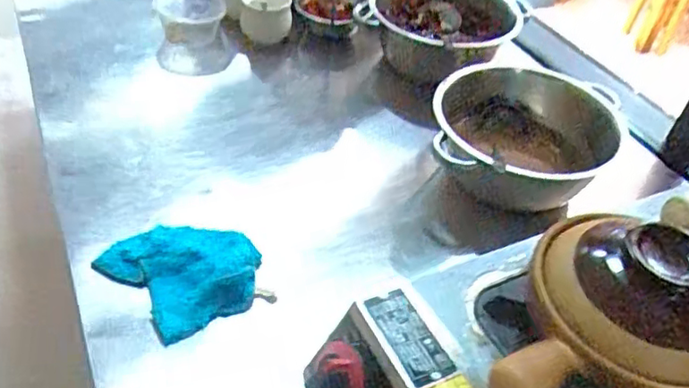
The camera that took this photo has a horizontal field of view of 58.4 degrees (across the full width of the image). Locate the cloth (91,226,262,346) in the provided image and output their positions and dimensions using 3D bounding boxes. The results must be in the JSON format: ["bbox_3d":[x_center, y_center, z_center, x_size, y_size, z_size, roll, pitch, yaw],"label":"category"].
[{"bbox_3d":[-0.168,0.082,0.674,0.149,0.031,0.143,35,49,30],"label":"cloth"}]

